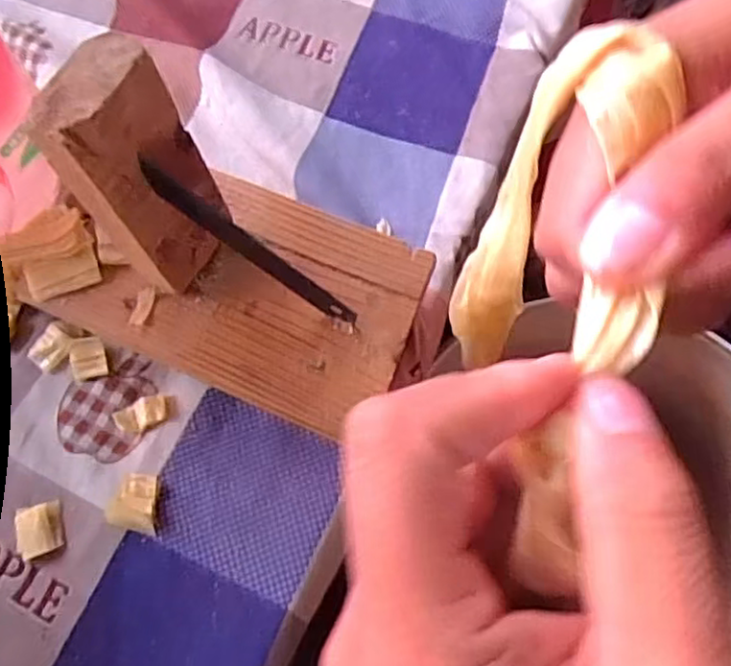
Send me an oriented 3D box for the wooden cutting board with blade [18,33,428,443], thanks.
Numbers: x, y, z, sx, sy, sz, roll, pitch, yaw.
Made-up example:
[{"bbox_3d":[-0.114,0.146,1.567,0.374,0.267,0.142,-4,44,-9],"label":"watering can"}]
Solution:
[{"bbox_3d":[-0.047,-0.031,0.251,0.128,0.132,0.087,22,71,11],"label":"wooden cutting board with blade"}]

